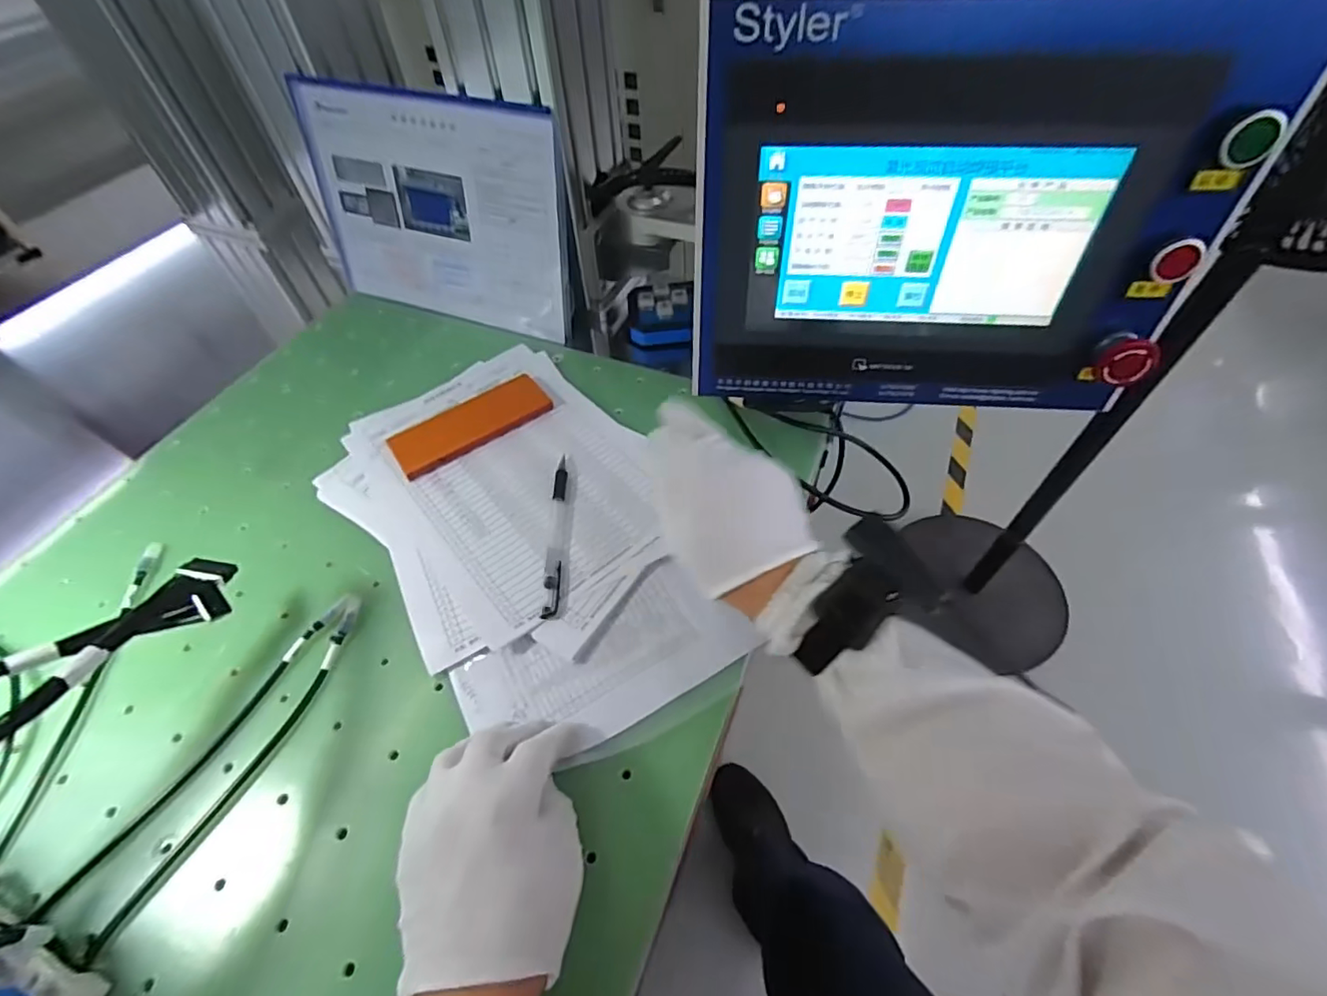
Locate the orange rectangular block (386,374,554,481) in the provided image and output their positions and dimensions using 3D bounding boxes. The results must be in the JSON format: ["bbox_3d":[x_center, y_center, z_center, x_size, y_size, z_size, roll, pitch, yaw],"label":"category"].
[{"bbox_3d":[-0.188,-0.075,0.558,0.150,0.012,0.063,-32,59,-20],"label":"orange rectangular block"}]

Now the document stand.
[{"bbox_3d":[-0.244,-0.299,0.604,0.303,0.202,0.061,17,56,14],"label":"document stand"}]

